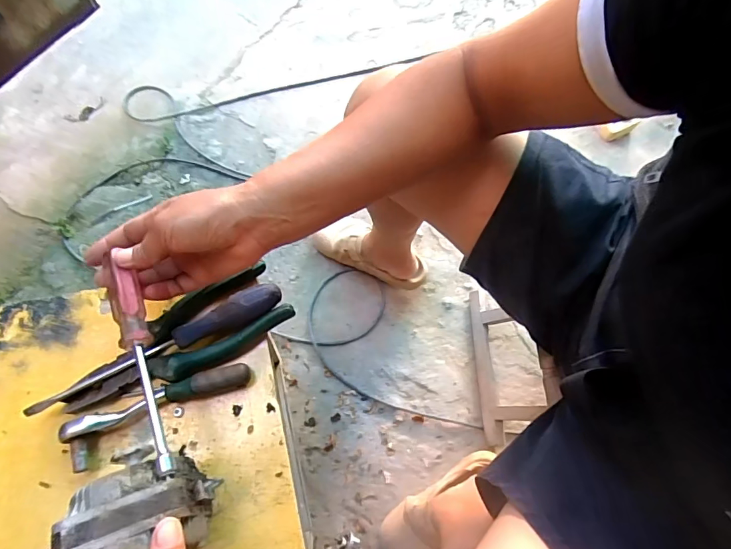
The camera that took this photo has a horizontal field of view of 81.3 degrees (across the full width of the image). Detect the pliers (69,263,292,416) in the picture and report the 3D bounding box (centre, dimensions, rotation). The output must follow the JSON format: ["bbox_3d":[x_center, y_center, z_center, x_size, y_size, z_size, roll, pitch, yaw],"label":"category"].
[{"bbox_3d":[-0.167,0.059,0.386,0.193,0.023,0.069,-32,75,-12],"label":"pliers"}]

